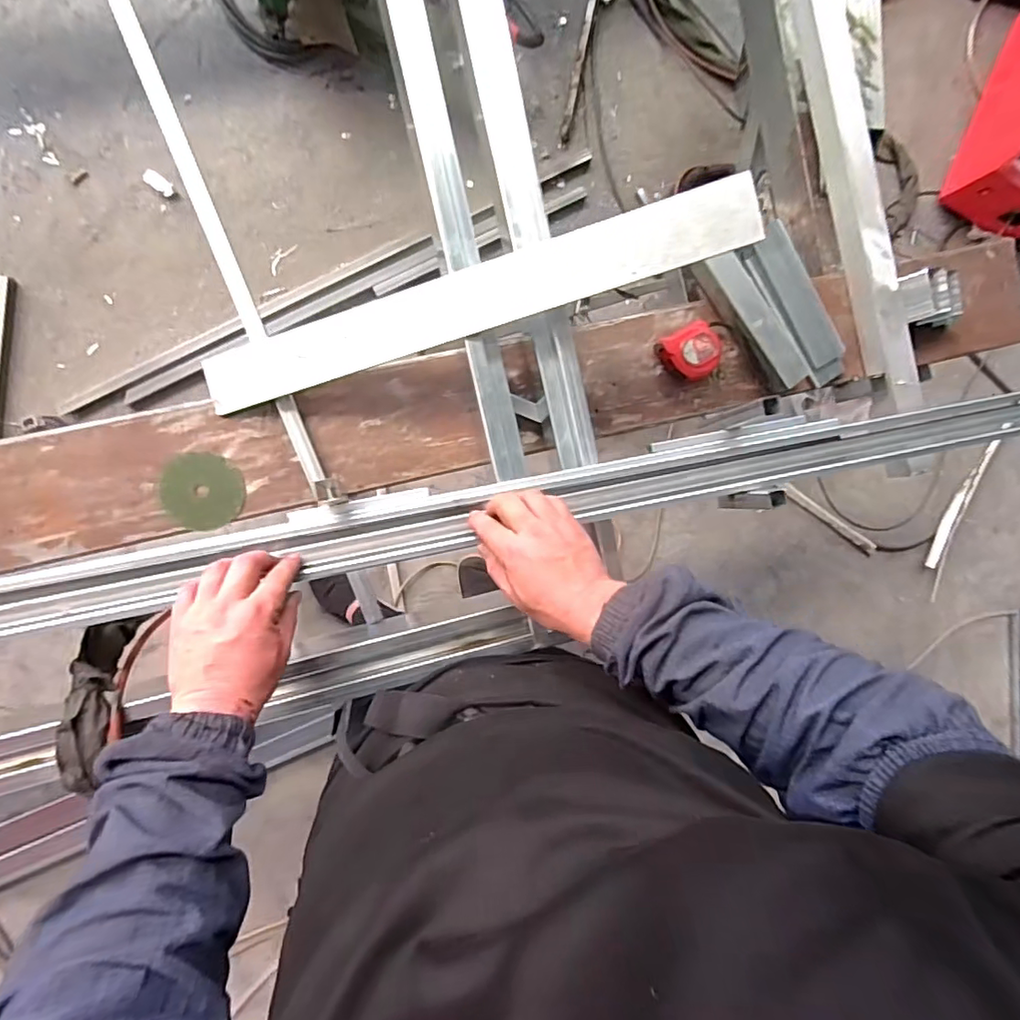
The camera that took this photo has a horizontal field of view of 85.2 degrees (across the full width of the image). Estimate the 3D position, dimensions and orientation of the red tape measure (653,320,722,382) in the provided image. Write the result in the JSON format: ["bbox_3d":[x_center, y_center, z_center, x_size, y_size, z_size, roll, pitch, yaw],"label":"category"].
[{"bbox_3d":[0.237,-0.204,0.725,0.072,0.033,0.066,-29,96,-6],"label":"red tape measure"}]

